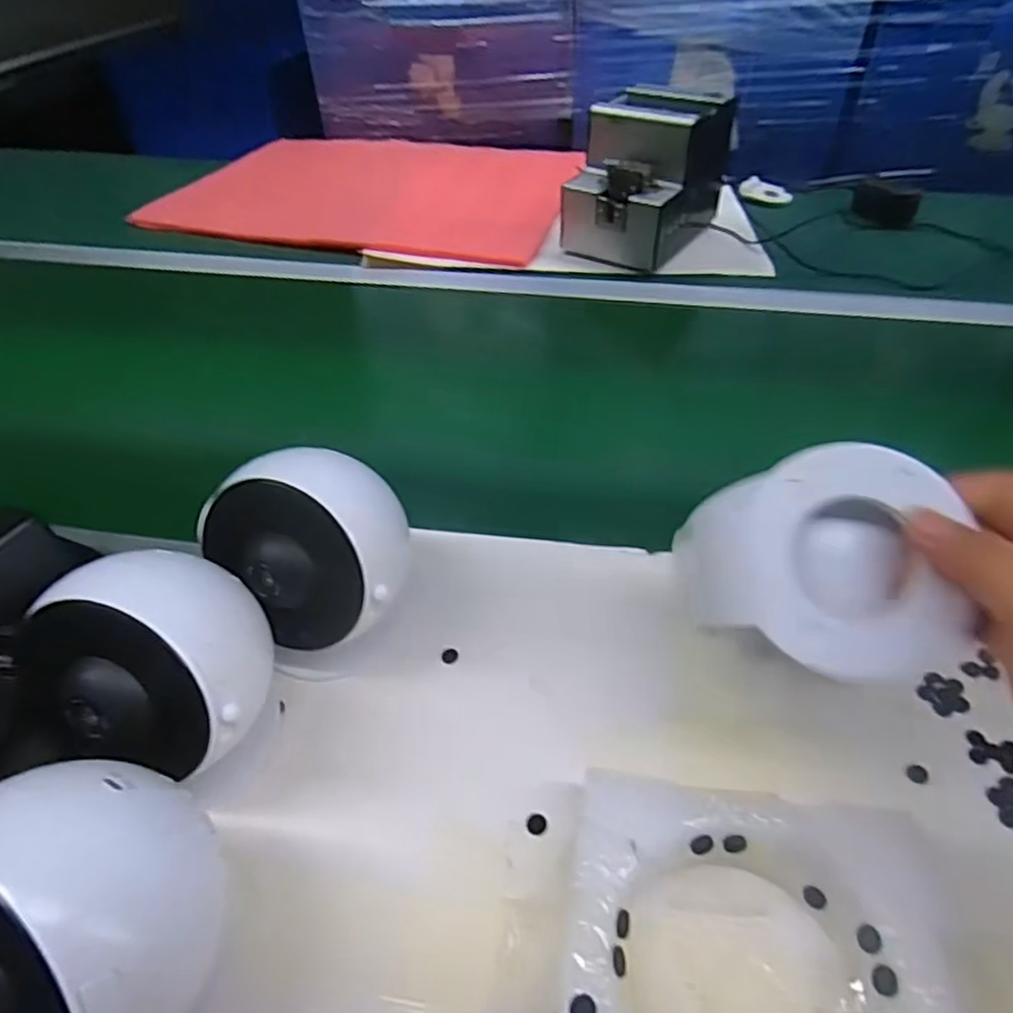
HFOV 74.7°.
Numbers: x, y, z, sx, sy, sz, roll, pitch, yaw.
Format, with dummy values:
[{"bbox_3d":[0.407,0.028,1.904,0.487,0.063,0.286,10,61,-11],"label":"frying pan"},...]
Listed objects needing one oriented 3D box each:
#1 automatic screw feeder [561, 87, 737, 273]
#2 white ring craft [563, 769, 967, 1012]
[{"bbox_3d":[0.168,-0.390,0.782,0.126,0.143,0.186,26,50,24],"label":"automatic screw feeder"},{"bbox_3d":[0.097,0.188,0.265,0.147,0.039,0.136,6,45,6],"label":"white ring craft"}]

